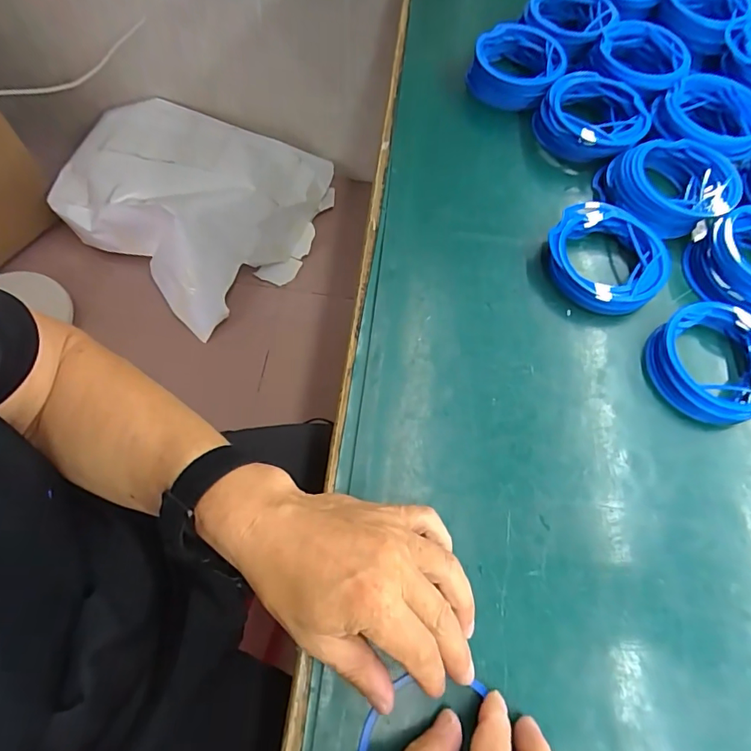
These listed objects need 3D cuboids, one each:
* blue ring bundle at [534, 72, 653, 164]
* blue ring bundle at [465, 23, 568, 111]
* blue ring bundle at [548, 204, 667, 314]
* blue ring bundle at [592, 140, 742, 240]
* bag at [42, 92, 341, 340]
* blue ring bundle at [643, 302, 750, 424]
[{"bbox_3d":[0.221,-0.261,0.486,0.101,0.047,0.092,1,66,-3],"label":"blue ring bundle"},{"bbox_3d":[0.155,-0.337,0.517,0.091,0.048,0.090,1,66,-3],"label":"blue ring bundle"},{"bbox_3d":[0.203,-0.104,0.419,0.100,0.028,0.100,30,67,10],"label":"blue ring bundle"},{"bbox_3d":[0.280,-0.184,0.456,0.115,0.035,0.099,42,70,15],"label":"blue ring bundle"},{"bbox_3d":[-0.493,-0.465,1.306,0.596,0.235,0.576,24,67,8],"label":"bag"},{"bbox_3d":[0.275,-0.010,0.382,0.101,0.025,0.094,-11,67,-8],"label":"blue ring bundle"}]

